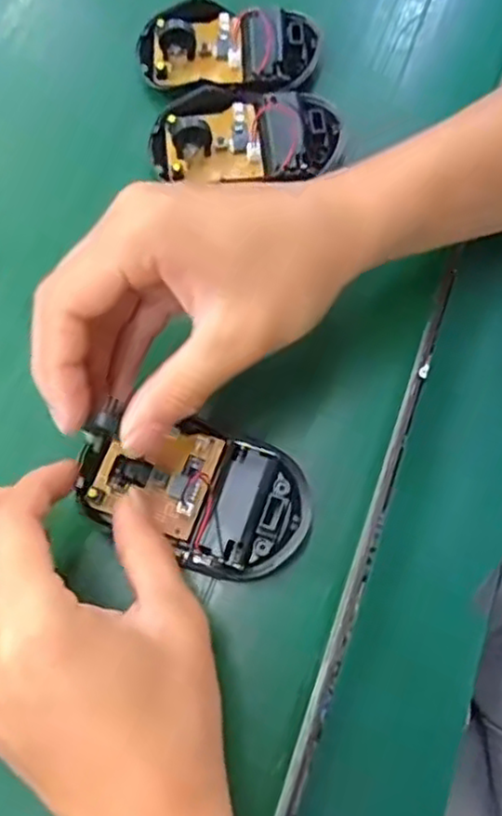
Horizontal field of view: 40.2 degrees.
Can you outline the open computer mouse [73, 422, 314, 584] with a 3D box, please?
[{"bbox_3d":[-0.024,0.033,0.283,0.096,0.017,0.056,21,71,8],"label":"open computer mouse"}]

